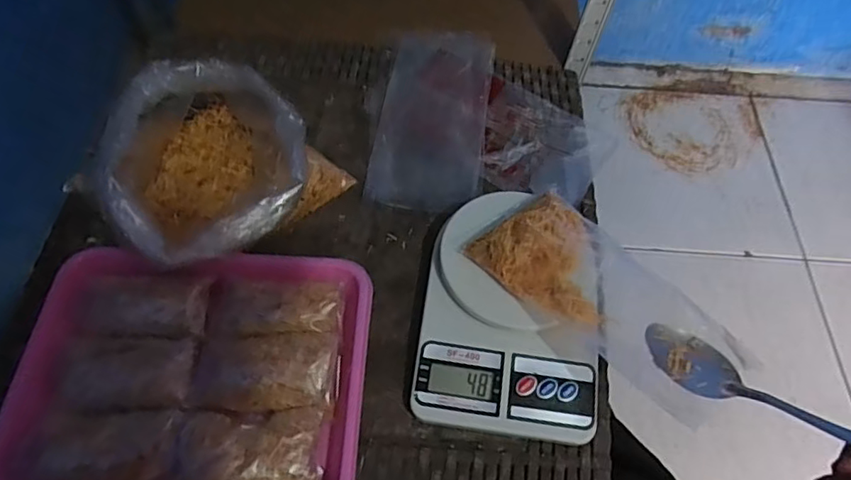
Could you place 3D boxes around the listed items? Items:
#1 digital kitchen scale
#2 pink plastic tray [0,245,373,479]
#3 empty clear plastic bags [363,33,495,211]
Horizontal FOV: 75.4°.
[{"bbox_3d":[0.063,0.050,0.406,0.126,0.033,0.173,8,61,4],"label":"digital kitchen scale"},{"bbox_3d":[-0.151,0.096,0.377,0.217,0.052,0.175,2,60,1],"label":"pink plastic tray"},{"bbox_3d":[0.008,-0.117,0.515,0.096,0.010,0.201,7,61,4],"label":"empty clear plastic bags"}]

